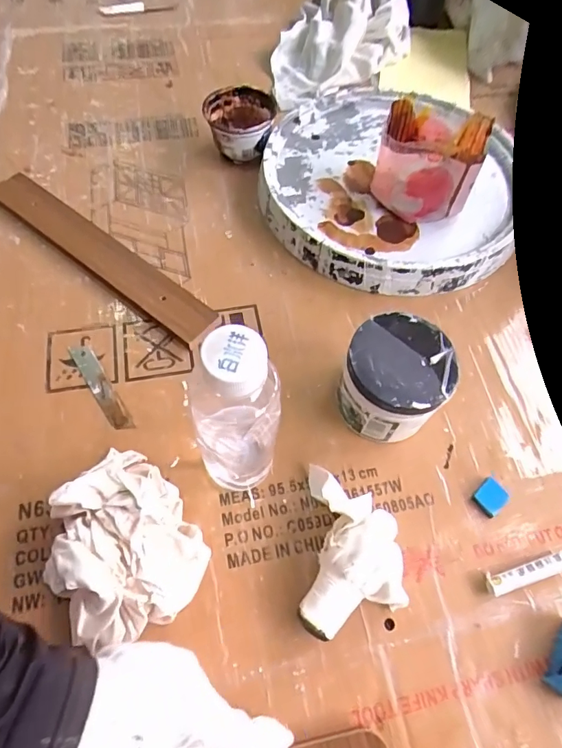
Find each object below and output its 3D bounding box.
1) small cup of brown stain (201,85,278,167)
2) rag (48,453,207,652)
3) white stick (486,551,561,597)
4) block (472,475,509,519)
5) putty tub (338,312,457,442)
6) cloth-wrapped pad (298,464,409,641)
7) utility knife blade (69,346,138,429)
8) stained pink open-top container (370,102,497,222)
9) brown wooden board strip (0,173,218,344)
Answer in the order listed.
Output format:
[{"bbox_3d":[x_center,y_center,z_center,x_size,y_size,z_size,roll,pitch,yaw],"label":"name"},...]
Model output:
[{"bbox_3d":[-0.044,-0.280,0.521,0.076,0.062,0.068,-11,64,-7],"label":"small cup of brown stain"},{"bbox_3d":[-0.118,0.119,0.323,0.107,0.053,0.123,-39,70,-19],"label":"rag"},{"bbox_3d":[0.187,0.149,0.345,0.065,0.012,0.015,-15,64,-9],"label":"white stick"},{"bbox_3d":[0.170,0.100,0.374,0.026,0.005,0.023,-37,70,-18],"label":"block"},{"bbox_3d":[0.089,0.007,0.371,0.078,0.077,0.078,1,63,-1],"label":"putty tub"},{"bbox_3d":[0.051,0.127,0.332,0.066,0.040,0.111,6,63,2],"label":"cloth-wrapped pad"},{"bbox_3d":[-0.160,0.012,0.408,0.018,0.005,0.094,-32,69,-13],"label":"utility knife blade"},{"bbox_3d":[0.143,-0.207,0.454,0.092,0.080,0.078,16,63,6],"label":"stained pink open-top container"},{"bbox_3d":[-0.184,-0.123,0.467,0.280,0.016,0.043,35,67,15],"label":"brown wooden board strip"}]

